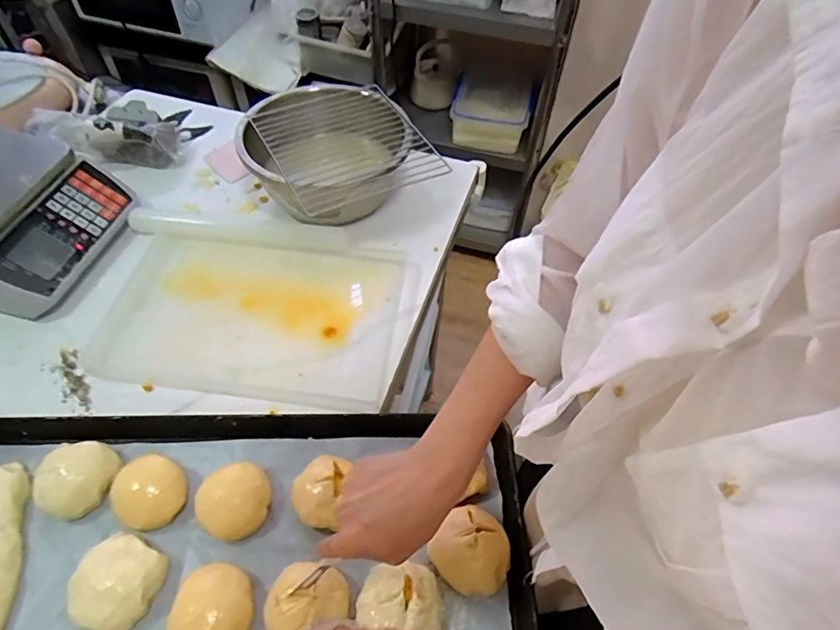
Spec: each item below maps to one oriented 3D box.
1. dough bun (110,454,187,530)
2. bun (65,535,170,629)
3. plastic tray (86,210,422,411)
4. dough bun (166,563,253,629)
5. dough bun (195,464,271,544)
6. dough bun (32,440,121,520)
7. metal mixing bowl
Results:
[{"bbox_3d":[-0.269,0.177,0.507,0.066,0.028,0.063,1,53,-1],"label":"dough bun"},{"bbox_3d":[-0.278,0.247,0.467,0.069,0.035,0.074,1,53,-1],"label":"bun"},{"bbox_3d":[-0.225,-0.017,0.671,0.403,0.025,0.263,9,54,5],"label":"plastic tray"},{"bbox_3d":[-0.181,0.259,0.450,0.067,0.038,0.074,-9,54,-8],"label":"dough bun"},{"bbox_3d":[-0.183,0.185,0.505,0.064,0.032,0.069,1,53,-1],"label":"dough bun"},{"bbox_3d":[-0.345,0.164,0.512,0.067,0.031,0.072,1,53,-1],"label":"dough bun"},{"bbox_3d":[-0.135,-0.235,0.774,0.234,0.106,0.238,1,53,-1],"label":"metal mixing bowl"}]

